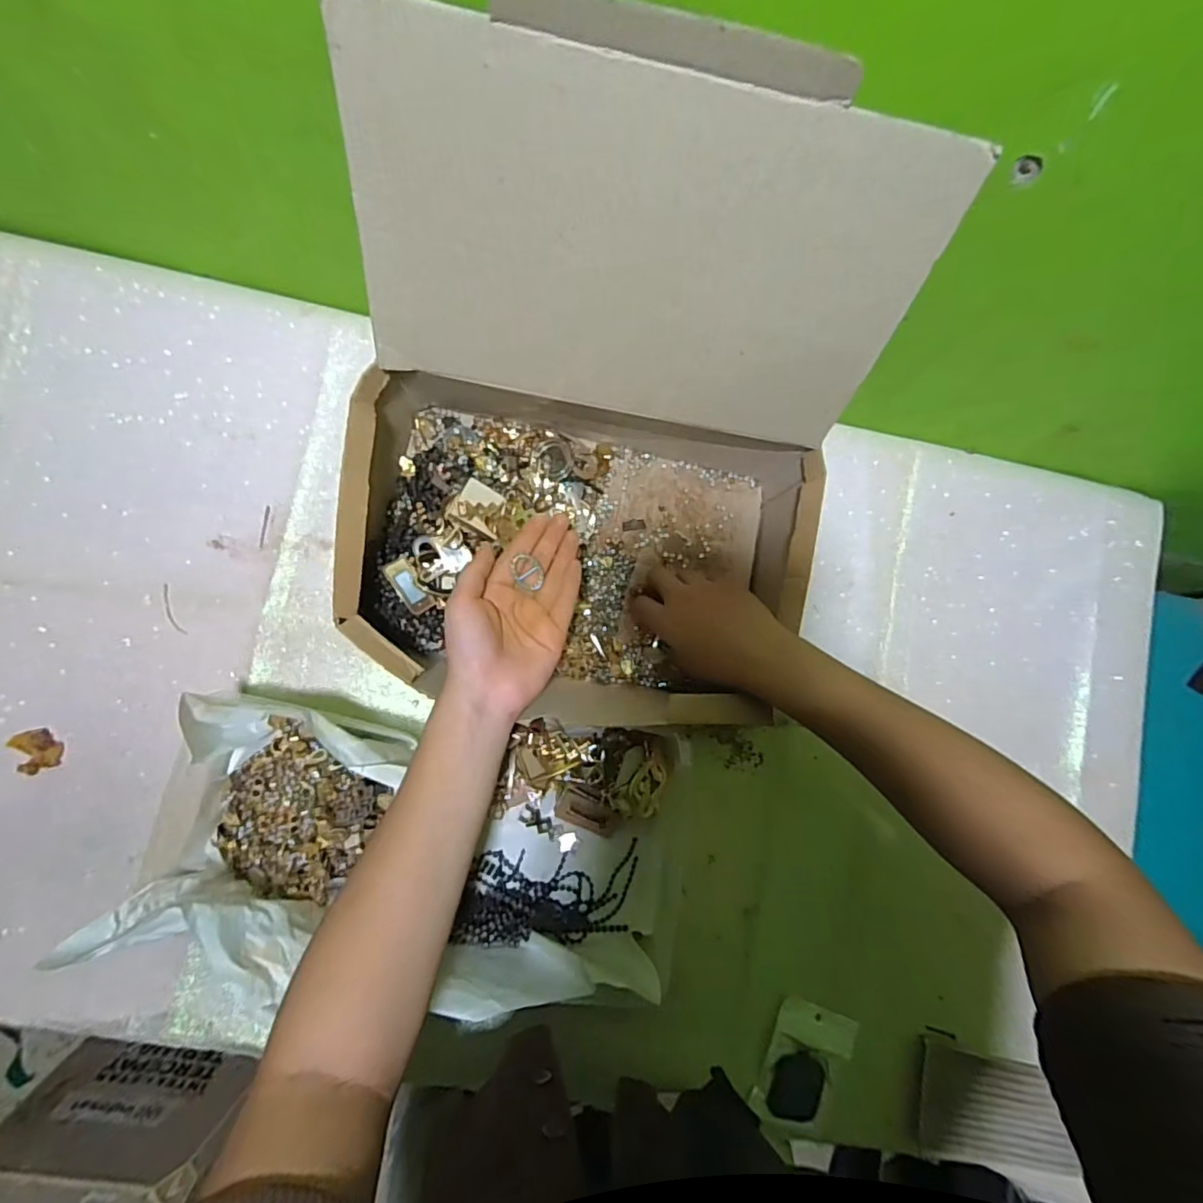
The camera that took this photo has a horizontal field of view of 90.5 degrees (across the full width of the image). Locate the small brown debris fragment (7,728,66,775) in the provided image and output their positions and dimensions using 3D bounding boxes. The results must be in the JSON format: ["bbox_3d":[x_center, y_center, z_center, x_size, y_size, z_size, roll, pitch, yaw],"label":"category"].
[{"bbox_3d":[-0.447,0.118,0.471,0.032,0.004,0.034,-23,88,-6],"label":"small brown debris fragment"}]

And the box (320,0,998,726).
[{"bbox_3d":[-0.006,-0.085,0.381,0.323,0.282,0.303,6,85,-4],"label":"box"}]

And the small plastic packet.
[{"bbox_3d":[0.165,0.382,0.489,0.065,0.012,0.097,24,84,-2],"label":"small plastic packet"}]

